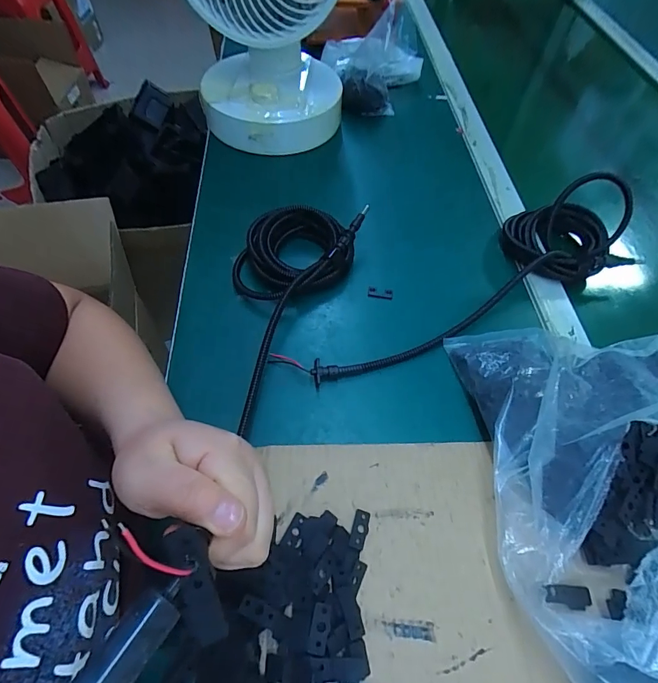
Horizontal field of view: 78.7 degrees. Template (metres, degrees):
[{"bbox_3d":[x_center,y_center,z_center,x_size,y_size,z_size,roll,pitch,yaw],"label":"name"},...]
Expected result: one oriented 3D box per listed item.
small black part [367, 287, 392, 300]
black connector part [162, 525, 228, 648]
[{"bbox_3d":[0.059,-0.056,0.463,0.028,0.004,0.016,11,57,4],"label":"small black part"},{"bbox_3d":[-0.055,0.102,0.165,0.014,0.009,0.053,-15,100,-13],"label":"black connector part"}]

